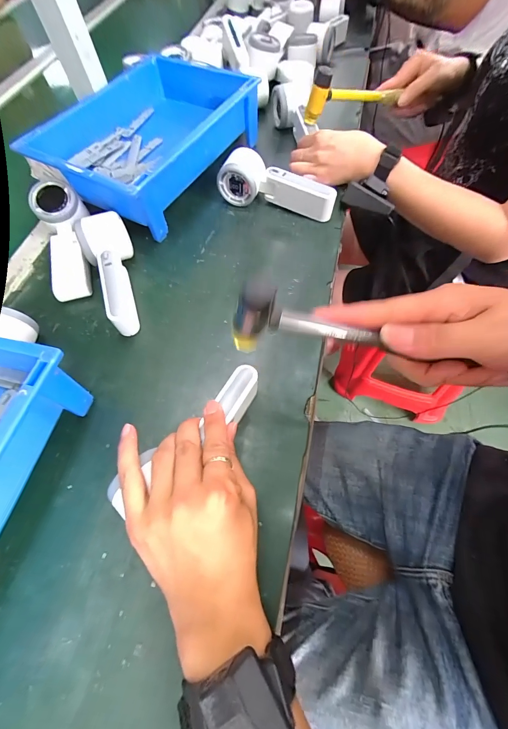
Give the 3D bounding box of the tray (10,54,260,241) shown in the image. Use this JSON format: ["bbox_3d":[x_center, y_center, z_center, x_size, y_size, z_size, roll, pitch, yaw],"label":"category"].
[{"bbox_3d":[-0.157,-0.354,0.478,0.234,0.082,0.309,26,68,15],"label":"tray"}]

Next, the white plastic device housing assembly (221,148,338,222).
[{"bbox_3d":[0.035,-0.252,0.434,0.166,0.055,0.052,18,66,11],"label":"white plastic device housing assembly"}]

